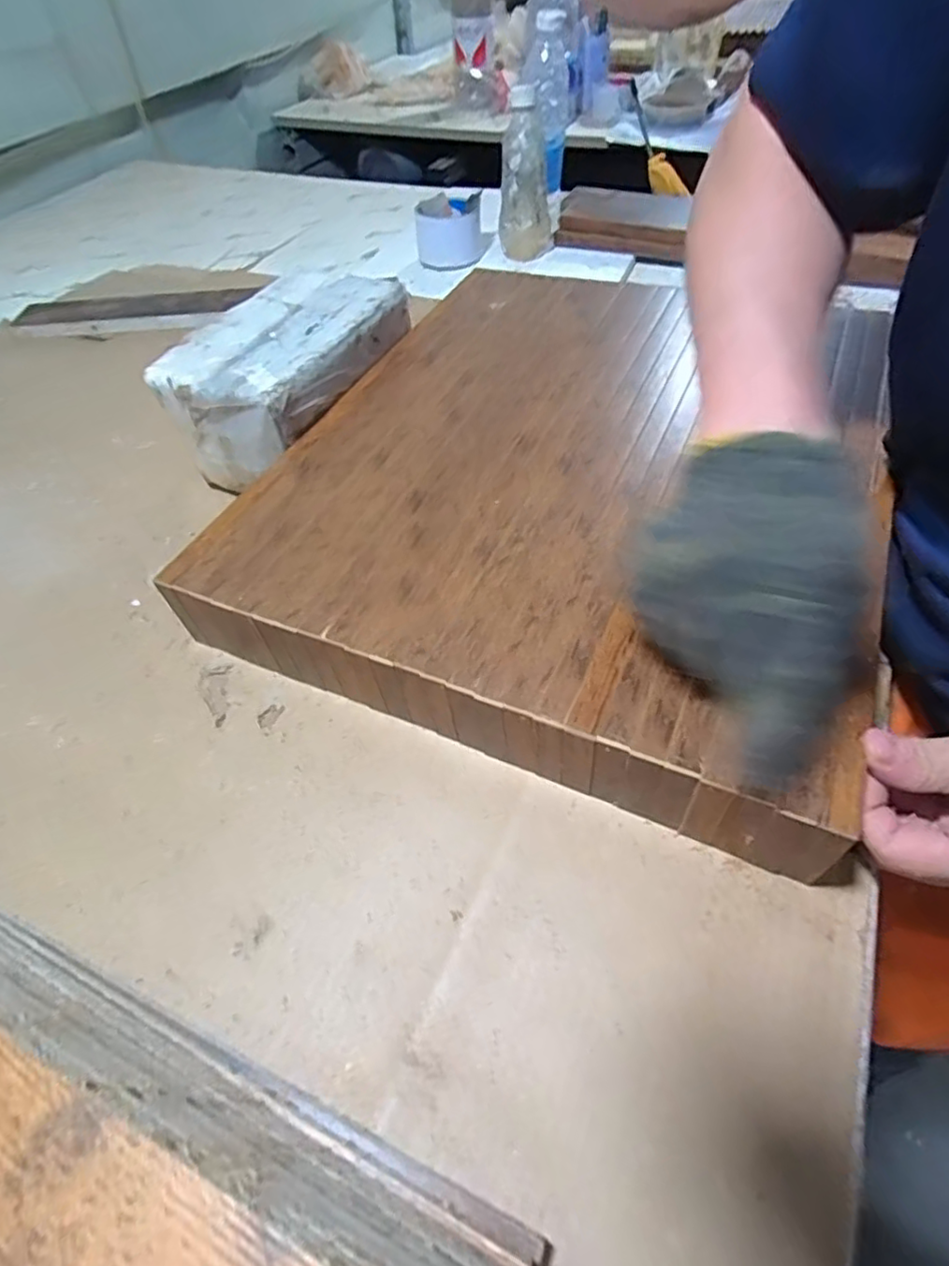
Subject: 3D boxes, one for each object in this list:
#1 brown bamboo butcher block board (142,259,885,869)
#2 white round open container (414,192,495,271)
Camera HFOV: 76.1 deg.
[{"bbox_3d":[0.074,-0.116,0.444,0.388,0.071,0.454,20,55,20],"label":"brown bamboo butcher block board"},{"bbox_3d":[-0.025,-0.516,0.782,0.092,0.071,0.081,-3,51,2],"label":"white round open container"}]

